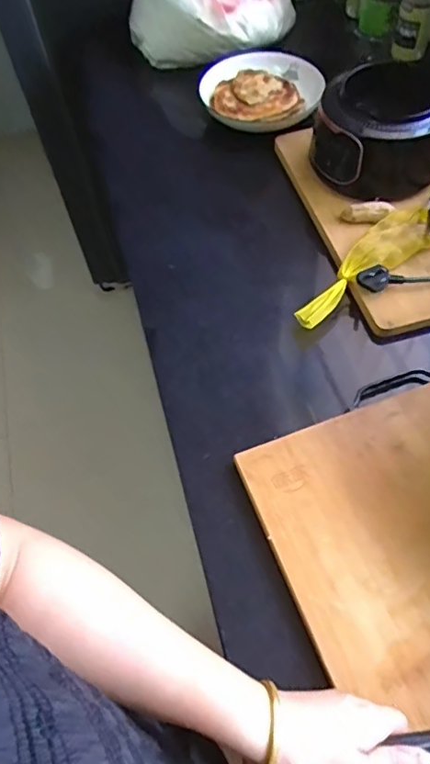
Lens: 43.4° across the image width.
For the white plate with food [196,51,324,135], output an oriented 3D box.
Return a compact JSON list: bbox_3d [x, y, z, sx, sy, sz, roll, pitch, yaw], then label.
[{"bbox_3d":[0.078,-0.486,0.878,0.193,0.034,0.210,-2,59,3],"label":"white plate with food"}]

